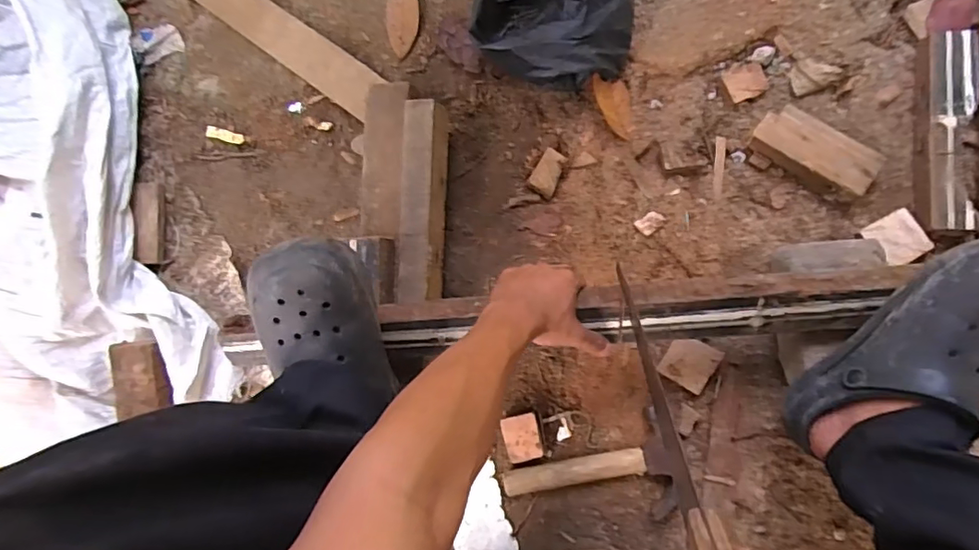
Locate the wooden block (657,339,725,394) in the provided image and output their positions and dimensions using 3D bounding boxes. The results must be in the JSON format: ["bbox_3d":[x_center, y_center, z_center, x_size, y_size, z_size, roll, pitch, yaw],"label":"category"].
[{"bbox_3d":[0.244,0.106,0.662,0.057,0.013,0.058,33,87,7],"label":"wooden block"}]

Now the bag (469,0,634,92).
[{"bbox_3d":[0.087,-0.328,0.692,0.202,0.092,0.188,-34,82,0],"label":"bag"}]

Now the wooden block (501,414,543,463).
[{"bbox_3d":[0.041,0.202,0.683,0.045,0.023,0.056,-12,83,3],"label":"wooden block"}]

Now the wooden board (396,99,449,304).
[{"bbox_3d":[-0.080,-0.085,0.665,0.052,0.059,0.238,3,84,5],"label":"wooden board"}]

